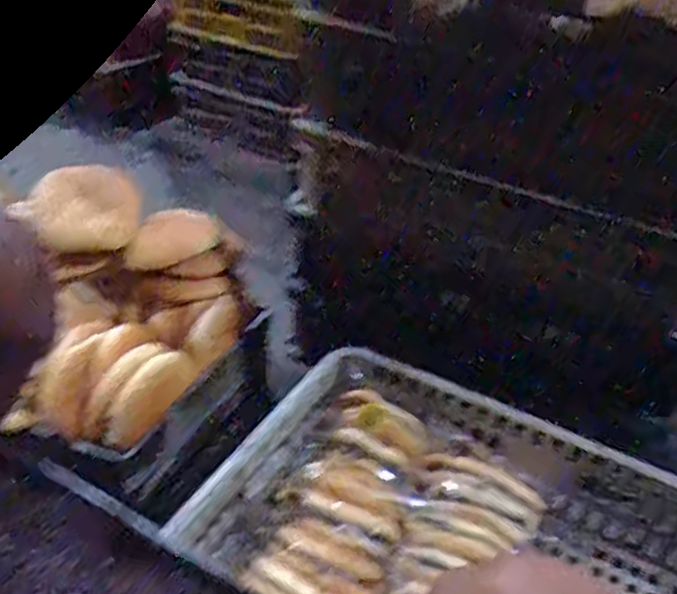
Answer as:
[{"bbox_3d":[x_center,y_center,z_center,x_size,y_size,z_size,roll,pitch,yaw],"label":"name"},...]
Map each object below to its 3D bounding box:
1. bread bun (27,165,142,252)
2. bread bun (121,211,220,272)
[{"bbox_3d":[-0.335,-0.120,0.924,0.134,0.078,0.092,-2,36,-11],"label":"bread bun"},{"bbox_3d":[-0.227,-0.079,0.946,0.132,0.045,0.072,-9,38,-21],"label":"bread bun"}]

